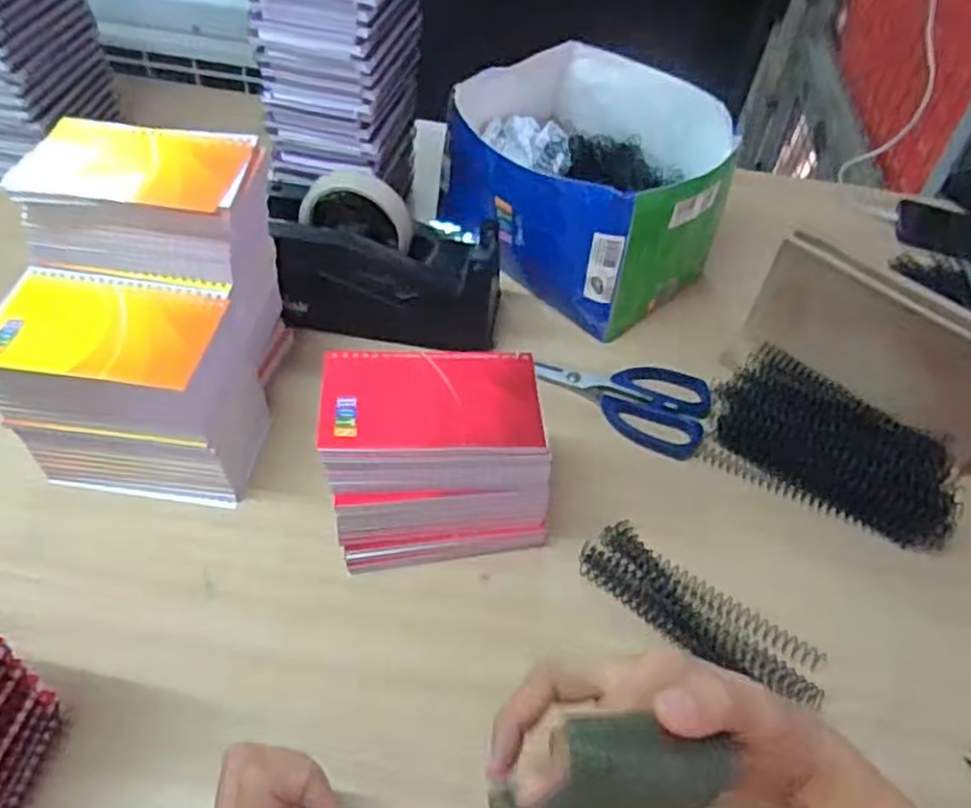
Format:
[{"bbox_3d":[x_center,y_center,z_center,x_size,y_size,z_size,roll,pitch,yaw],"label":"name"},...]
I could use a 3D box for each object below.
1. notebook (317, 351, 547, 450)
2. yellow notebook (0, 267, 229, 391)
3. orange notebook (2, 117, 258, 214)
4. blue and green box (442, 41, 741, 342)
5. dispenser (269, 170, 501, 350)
[{"bbox_3d":[-0.032,-0.005,0.441,0.127,0.010,0.068,-2,58,-2],"label":"notebook"},{"bbox_3d":[-0.230,-0.047,0.449,0.129,0.005,0.084,7,49,0],"label":"yellow notebook"},{"bbox_3d":[-0.221,-0.154,0.479,0.137,0.015,0.085,6,49,-1],"label":"orange notebook"},{"bbox_3d":[0.092,-0.199,0.665,0.222,0.120,0.214,35,54,23],"label":"blue and green box"},{"bbox_3d":[-0.075,-0.113,0.590,0.172,0.096,0.088,7,49,0],"label":"dispenser"}]

